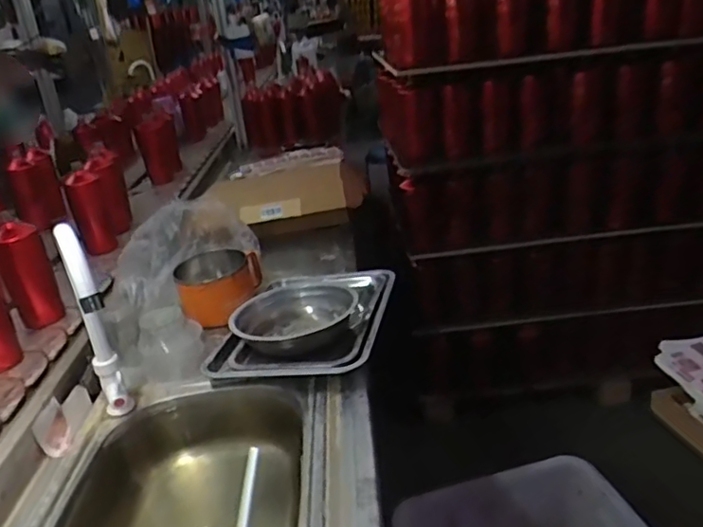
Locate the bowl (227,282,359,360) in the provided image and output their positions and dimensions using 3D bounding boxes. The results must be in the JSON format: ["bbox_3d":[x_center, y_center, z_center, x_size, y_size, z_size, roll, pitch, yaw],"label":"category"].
[{"bbox_3d":[-0.096,0.098,0.942,0.181,0.065,0.181,-3,24,1],"label":"bowl"}]

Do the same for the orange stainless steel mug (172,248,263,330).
[{"bbox_3d":[-0.235,0.037,1.068,0.159,0.077,0.142,-13,26,-18],"label":"orange stainless steel mug"}]

